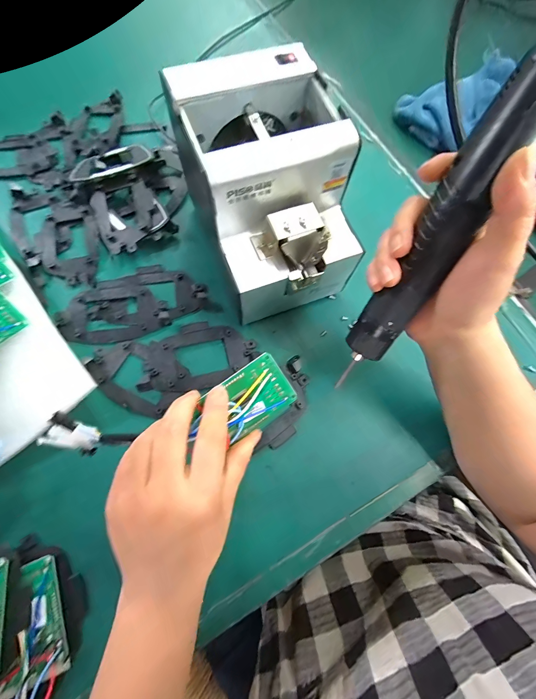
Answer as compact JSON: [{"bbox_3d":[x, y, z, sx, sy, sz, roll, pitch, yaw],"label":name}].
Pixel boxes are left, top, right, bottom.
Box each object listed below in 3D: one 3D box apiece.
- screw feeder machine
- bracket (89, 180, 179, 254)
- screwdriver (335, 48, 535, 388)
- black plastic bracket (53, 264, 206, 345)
[{"bbox_3d":[-0.004,-0.139,0.287,0.141,0.143,0.178,-24,75,-9],"label":"screw feeder machine"},{"bbox_3d":[-0.163,-0.161,0.349,0.080,0.017,0.088,-27,75,-10],"label":"bracket"},{"bbox_3d":[0.109,-0.066,0.191,0.035,0.206,0.026,29,29,7],"label":"screwdriver"},{"bbox_3d":[-0.148,-0.051,0.326,0.153,0.010,0.077,-22,75,-9],"label":"black plastic bracket"}]

